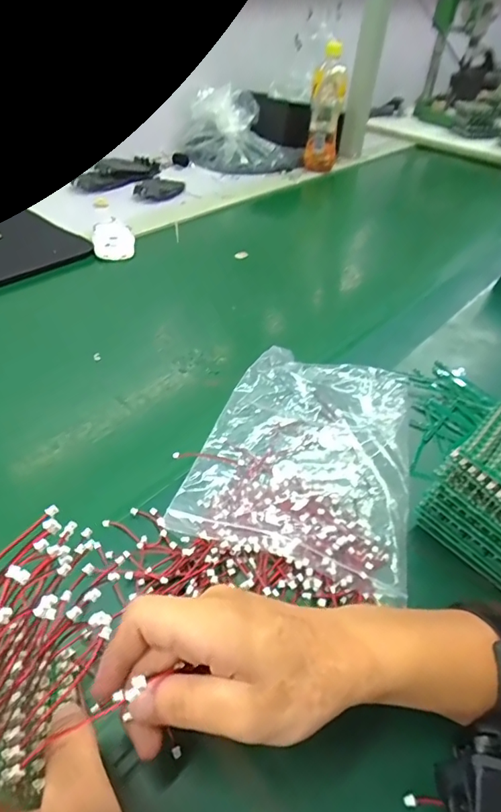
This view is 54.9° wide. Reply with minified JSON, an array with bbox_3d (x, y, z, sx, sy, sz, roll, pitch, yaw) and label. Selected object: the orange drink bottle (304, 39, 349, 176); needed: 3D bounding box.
[{"bbox_3d":[0.151,-0.591,0.963,0.065,0.207,0.059,7,42,4],"label":"orange drink bottle"}]

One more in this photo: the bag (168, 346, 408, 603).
[{"bbox_3d":[0.054,0.030,0.413,0.167,0.027,0.233,13,43,9],"label":"bag"}]

